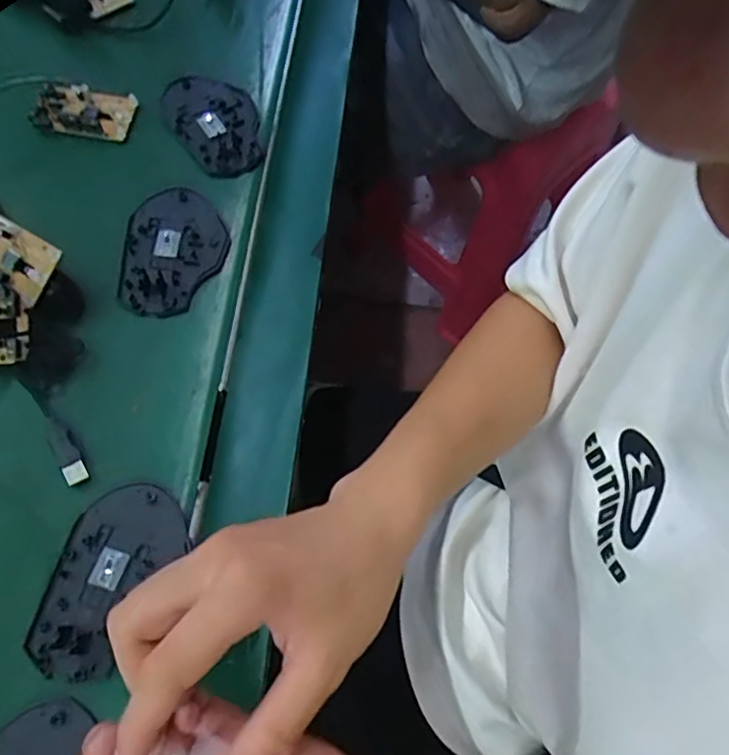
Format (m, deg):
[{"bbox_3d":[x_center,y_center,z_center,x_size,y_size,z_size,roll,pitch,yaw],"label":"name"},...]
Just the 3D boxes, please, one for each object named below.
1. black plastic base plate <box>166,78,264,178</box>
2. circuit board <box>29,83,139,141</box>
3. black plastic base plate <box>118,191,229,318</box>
[{"bbox_3d":[-0.122,-0.210,0.467,0.068,0.011,0.108,-14,66,-14],"label":"black plastic base plate"},{"bbox_3d":[-0.229,-0.221,0.469,0.082,0.011,0.048,8,63,-3],"label":"circuit board"},{"bbox_3d":[-0.139,-0.095,0.422,0.071,0.009,0.107,1,63,-7],"label":"black plastic base plate"}]

